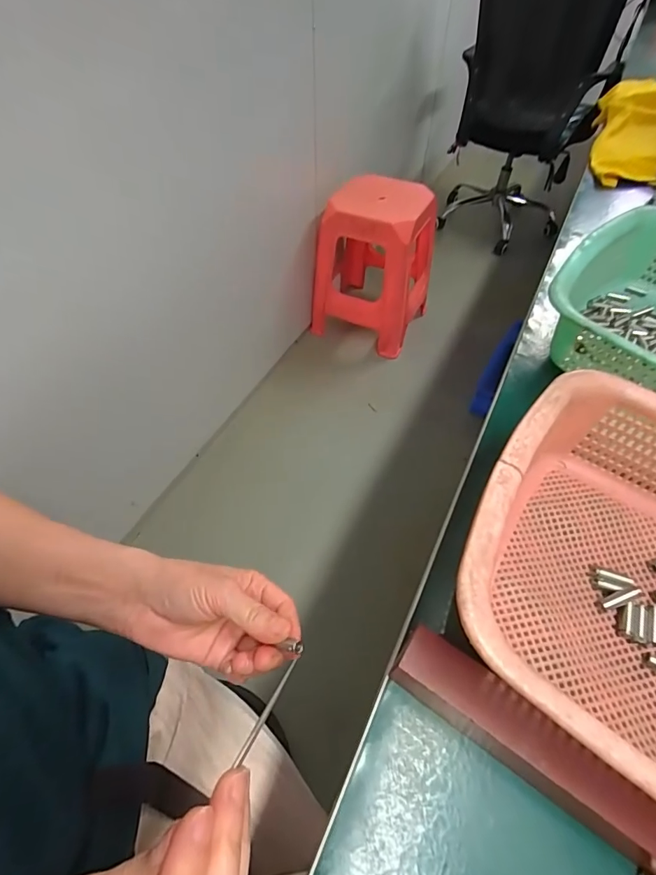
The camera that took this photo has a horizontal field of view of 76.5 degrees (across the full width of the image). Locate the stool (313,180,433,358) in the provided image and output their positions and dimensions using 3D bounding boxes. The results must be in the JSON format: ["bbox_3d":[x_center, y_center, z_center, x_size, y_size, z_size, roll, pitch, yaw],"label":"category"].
[{"bbox_3d":[0.172,-0.622,1.507,0.366,0.511,0.337,22,56,15],"label":"stool"}]

